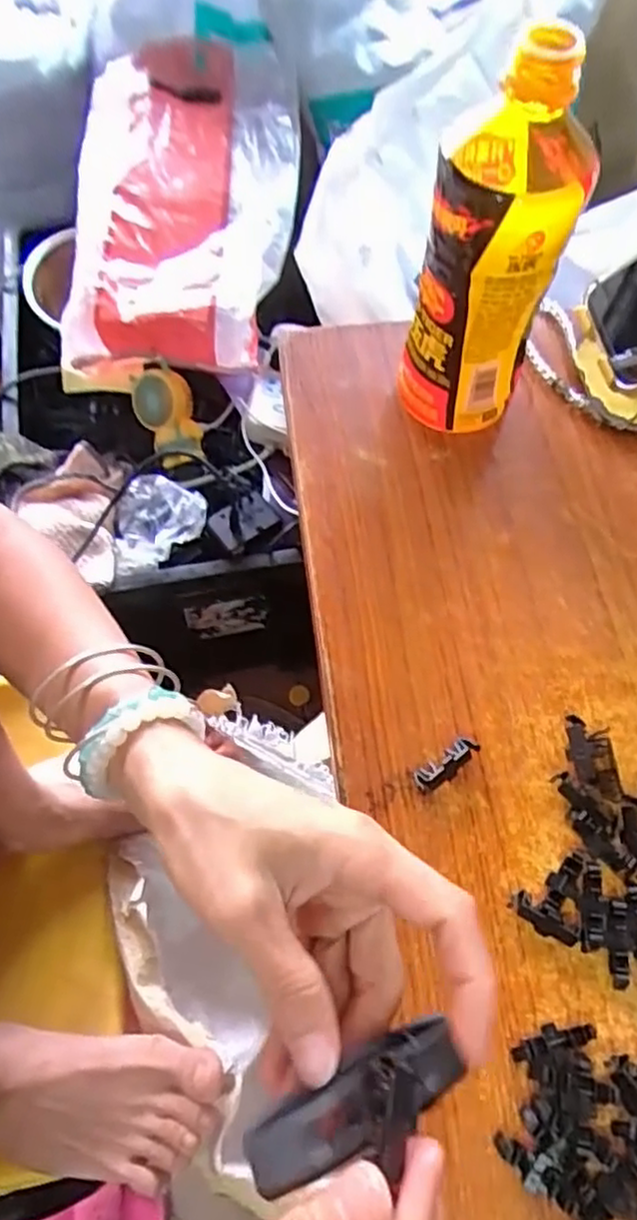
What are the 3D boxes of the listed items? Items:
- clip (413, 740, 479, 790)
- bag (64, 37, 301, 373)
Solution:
[{"bbox_3d":[0.062,0.075,0.332,0.034,0.011,0.012,-31,68,-15],"label":"clip"},{"bbox_3d":[-0.155,-0.503,0.820,0.254,0.107,0.465,-3,64,-1],"label":"bag"}]

